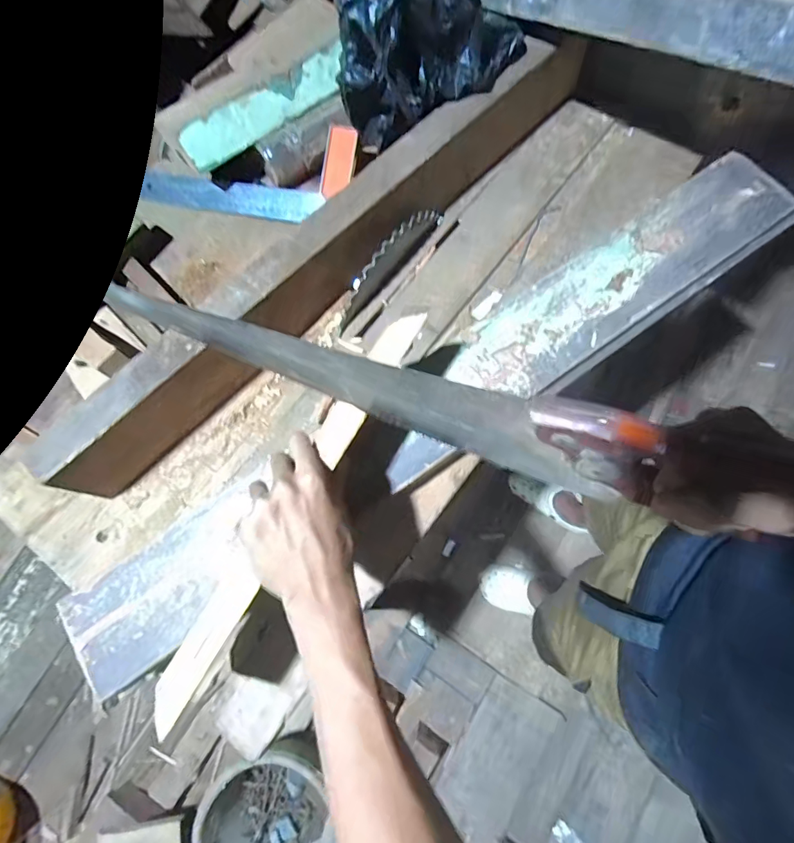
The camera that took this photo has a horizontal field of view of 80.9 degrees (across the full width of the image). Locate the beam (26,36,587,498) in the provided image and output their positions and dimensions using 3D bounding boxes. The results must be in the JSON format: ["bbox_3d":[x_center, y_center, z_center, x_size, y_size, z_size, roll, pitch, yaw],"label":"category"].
[{"bbox_3d":[-0.082,-0.195,0.553,0.730,0.119,0.079,-43,75,-5],"label":"beam"}]

